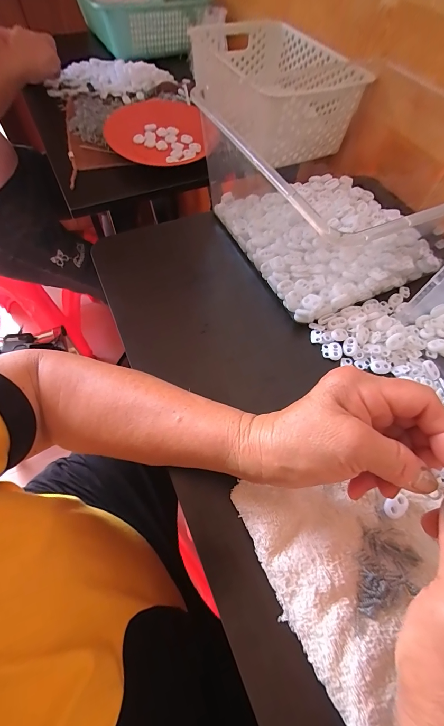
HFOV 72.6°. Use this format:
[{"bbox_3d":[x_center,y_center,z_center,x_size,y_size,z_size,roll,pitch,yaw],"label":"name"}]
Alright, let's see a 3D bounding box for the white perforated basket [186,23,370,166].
[{"bbox_3d":[0.096,-0.519,0.565,0.206,0.094,0.351,-22,64,-15],"label":"white perforated basket"}]

